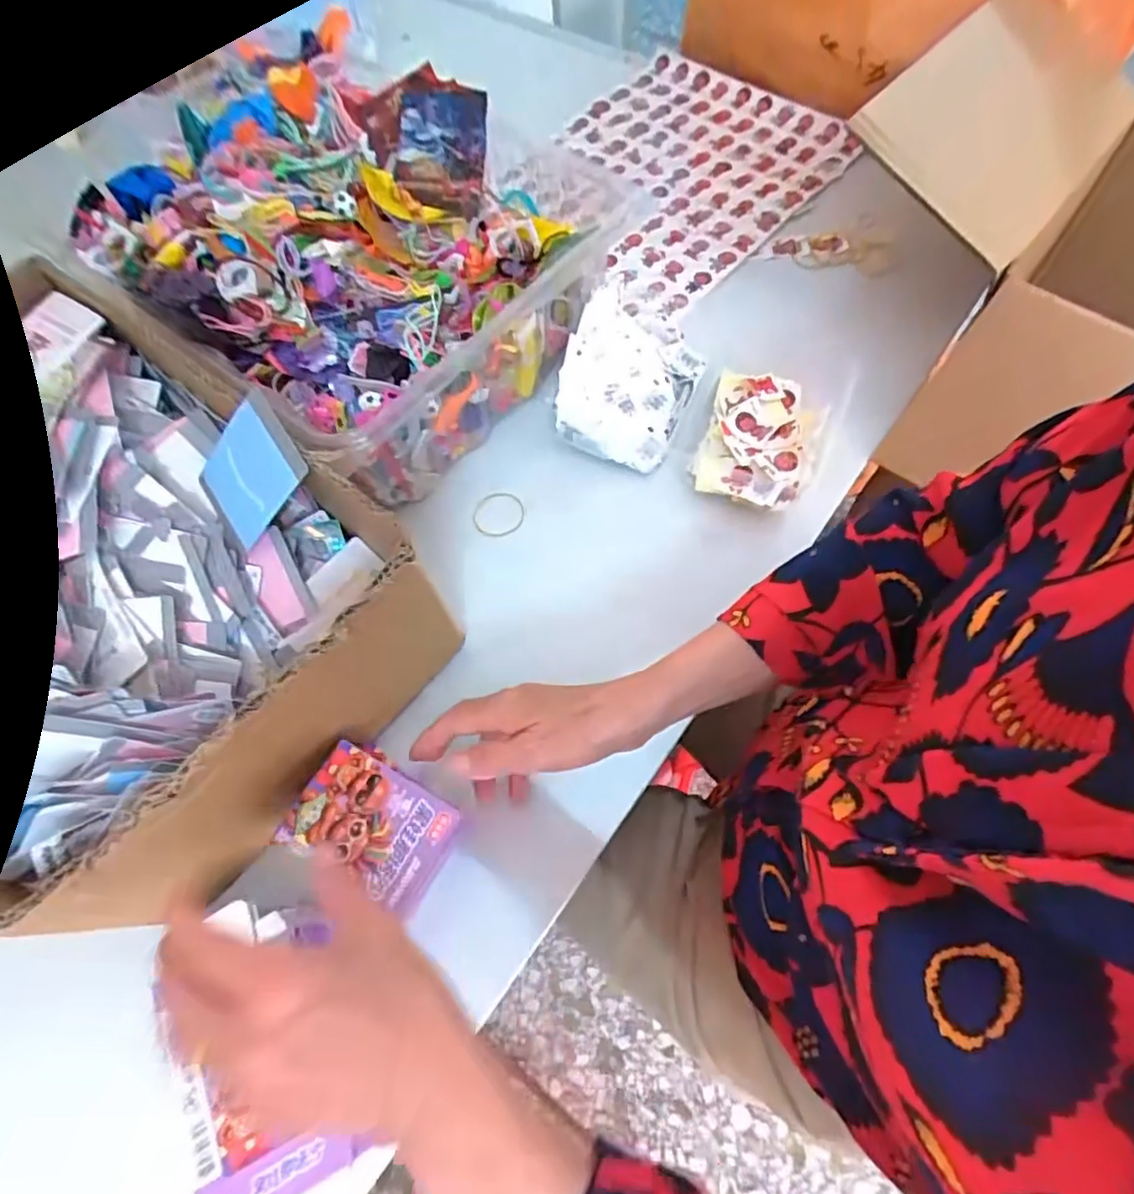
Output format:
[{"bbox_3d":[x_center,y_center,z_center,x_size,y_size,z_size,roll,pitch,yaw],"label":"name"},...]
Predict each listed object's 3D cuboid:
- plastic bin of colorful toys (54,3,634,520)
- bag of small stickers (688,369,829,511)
[{"bbox_3d":[-0.189,-0.287,0.563,0.372,0.162,0.306,38,72,18],"label":"plastic bin of colorful toys"},{"bbox_3d":[0.164,-0.136,0.537,0.093,0.016,0.131,18,66,11],"label":"bag of small stickers"}]

